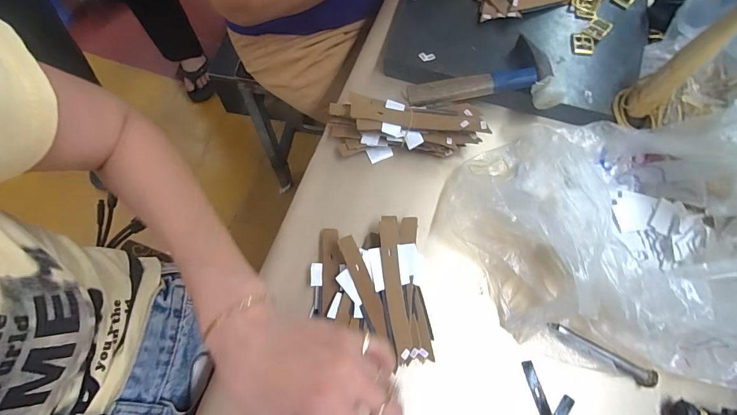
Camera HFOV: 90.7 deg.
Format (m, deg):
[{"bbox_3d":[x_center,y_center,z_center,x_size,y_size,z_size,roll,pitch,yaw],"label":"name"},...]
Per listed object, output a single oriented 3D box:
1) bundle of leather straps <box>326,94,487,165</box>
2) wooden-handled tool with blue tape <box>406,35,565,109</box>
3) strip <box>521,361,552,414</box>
[{"bbox_3d":[0.039,-0.087,0.391,0.163,0.043,0.055,1,69,0],"label":"bundle of leather straps"},{"bbox_3d":[0.124,-0.152,0.402,0.158,0.025,0.079,0,70,2],"label":"wooden-handled tool with blue tape"},{"bbox_3d":[0.151,0.165,0.323,0.010,0.004,0.052,-14,70,-3],"label":"strip"}]

